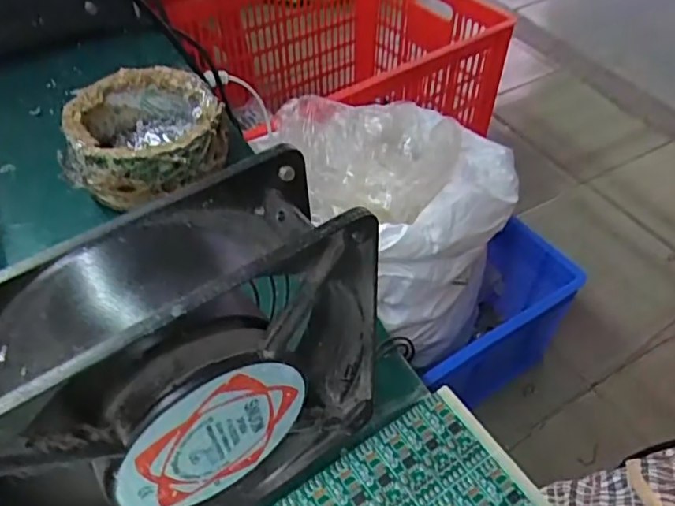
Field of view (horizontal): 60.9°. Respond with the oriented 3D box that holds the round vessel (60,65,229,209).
[{"bbox_3d":[-0.105,-0.065,0.325,0.080,0.041,0.080,0,49,0],"label":"round vessel"}]

